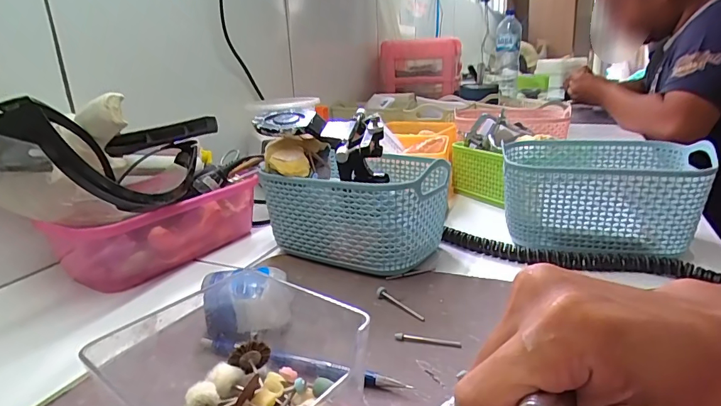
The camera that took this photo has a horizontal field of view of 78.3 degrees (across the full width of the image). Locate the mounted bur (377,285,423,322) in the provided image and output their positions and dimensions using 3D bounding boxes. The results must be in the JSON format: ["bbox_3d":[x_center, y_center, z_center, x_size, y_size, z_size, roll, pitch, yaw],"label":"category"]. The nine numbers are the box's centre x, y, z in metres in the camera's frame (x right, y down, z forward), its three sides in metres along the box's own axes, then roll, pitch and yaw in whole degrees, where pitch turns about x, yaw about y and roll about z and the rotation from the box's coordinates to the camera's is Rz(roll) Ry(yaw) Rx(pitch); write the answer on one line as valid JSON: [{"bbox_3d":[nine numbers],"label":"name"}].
[{"bbox_3d":[0.030,0.074,0.329,0.007,0.007,0.048,-18,22,-37],"label":"mounted bur"}]

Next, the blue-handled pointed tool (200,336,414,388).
[{"bbox_3d":[-0.040,0.097,0.267,0.135,0.011,0.009,3,19,21],"label":"blue-handled pointed tool"}]

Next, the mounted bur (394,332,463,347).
[{"bbox_3d":[0.043,0.089,0.287,0.042,0.005,0.004,1,19,15],"label":"mounted bur"}]

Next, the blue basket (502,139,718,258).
[{"bbox_3d":[0.227,-0.008,0.428,0.162,0.082,0.119,2,19,17],"label":"blue basket"}]

